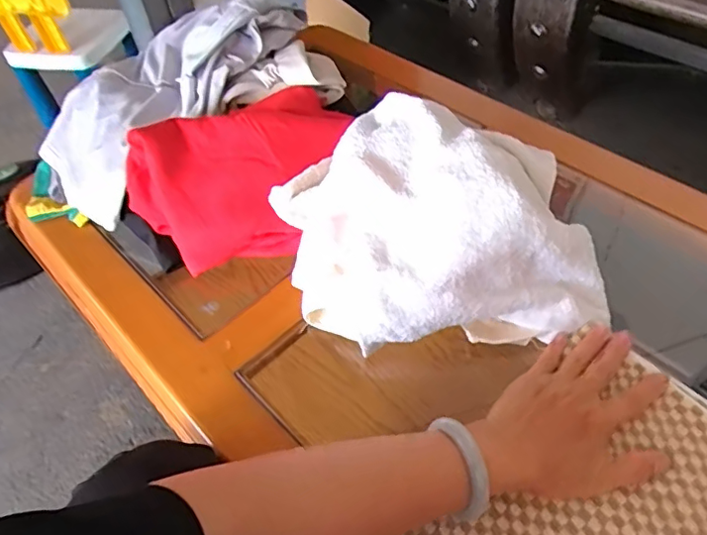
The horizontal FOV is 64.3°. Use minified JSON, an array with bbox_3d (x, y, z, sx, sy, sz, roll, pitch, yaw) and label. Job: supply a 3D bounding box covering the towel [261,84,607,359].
[{"bbox_3d":[0.070,-0.056,0.559,0.269,0.104,0.258,-9,50,-1],"label":"towel"}]

